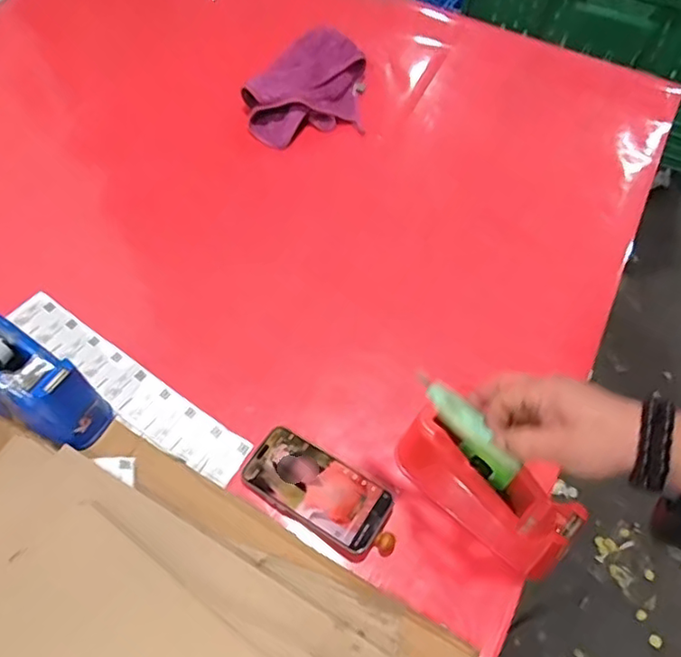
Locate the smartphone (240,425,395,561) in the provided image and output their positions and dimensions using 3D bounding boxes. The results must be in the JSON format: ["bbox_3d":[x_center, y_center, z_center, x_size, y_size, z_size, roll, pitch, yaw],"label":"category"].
[{"bbox_3d":[-0.027,0.178,0.657,0.162,0.012,0.081,28,62,19],"label":"smartphone"}]

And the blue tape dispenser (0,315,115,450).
[{"bbox_3d":[-0.356,0.051,0.647,0.219,0.120,0.075,33,61,1],"label":"blue tape dispenser"}]

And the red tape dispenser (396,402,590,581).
[{"bbox_3d":[0.154,0.168,0.632,0.203,0.108,0.064,39,63,19],"label":"red tape dispenser"}]

